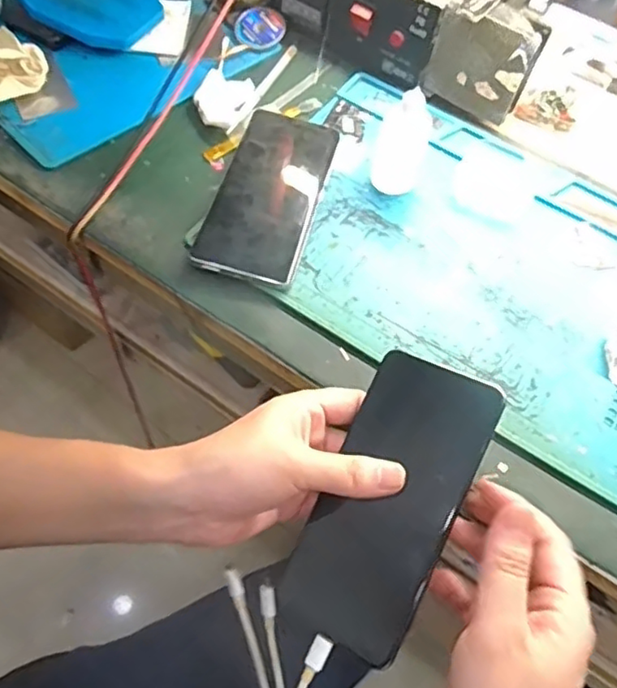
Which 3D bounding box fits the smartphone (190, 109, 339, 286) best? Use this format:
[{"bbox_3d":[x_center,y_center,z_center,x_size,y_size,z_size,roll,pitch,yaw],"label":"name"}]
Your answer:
[{"bbox_3d":[-0.028,-0.117,0.474,0.074,0.016,0.166,15,62,5],"label":"smartphone"}]

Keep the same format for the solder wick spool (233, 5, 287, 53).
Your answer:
[{"bbox_3d":[-0.046,-0.290,0.569,0.042,0.006,0.047,28,76,0],"label":"solder wick spool"}]

